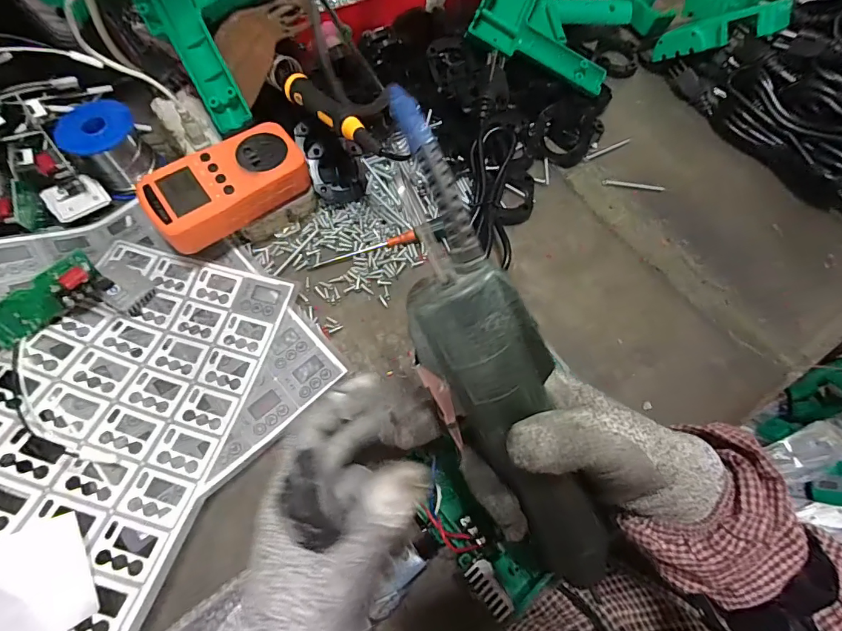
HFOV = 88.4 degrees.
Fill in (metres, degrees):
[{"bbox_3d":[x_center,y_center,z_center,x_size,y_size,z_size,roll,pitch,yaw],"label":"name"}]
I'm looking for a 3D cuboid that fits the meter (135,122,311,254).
[{"bbox_3d":[-0.160,-0.109,0.361,0.127,0.033,0.067,-36,73,-16],"label":"meter"}]

